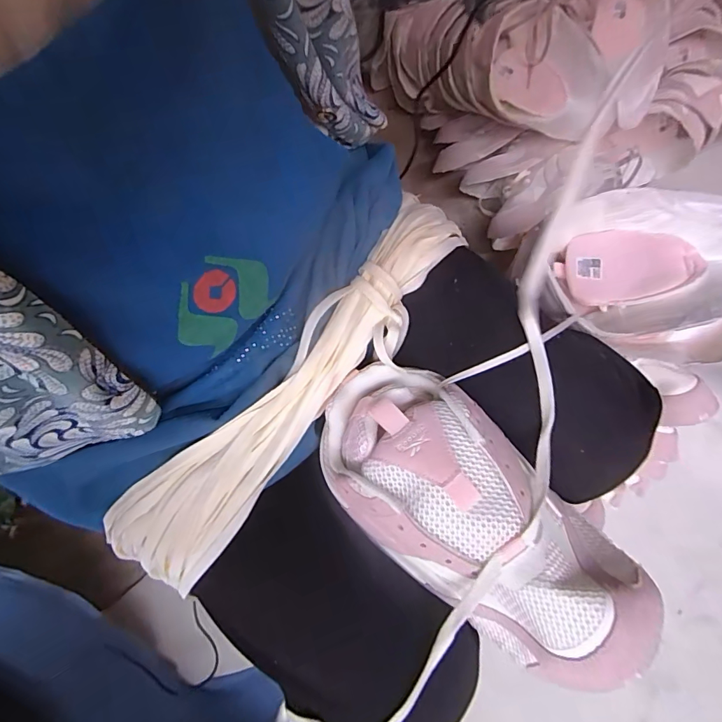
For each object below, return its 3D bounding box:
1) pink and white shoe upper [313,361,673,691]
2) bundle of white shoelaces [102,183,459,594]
[{"bbox_3d":[0.066,0.093,0.277,0.223,0.061,0.105,42,78,10],"label":"pink and white shoe upper"},{"bbox_3d":[-0.044,0.015,0.323,0.080,0.041,0.353,41,77,10],"label":"bundle of white shoelaces"}]

